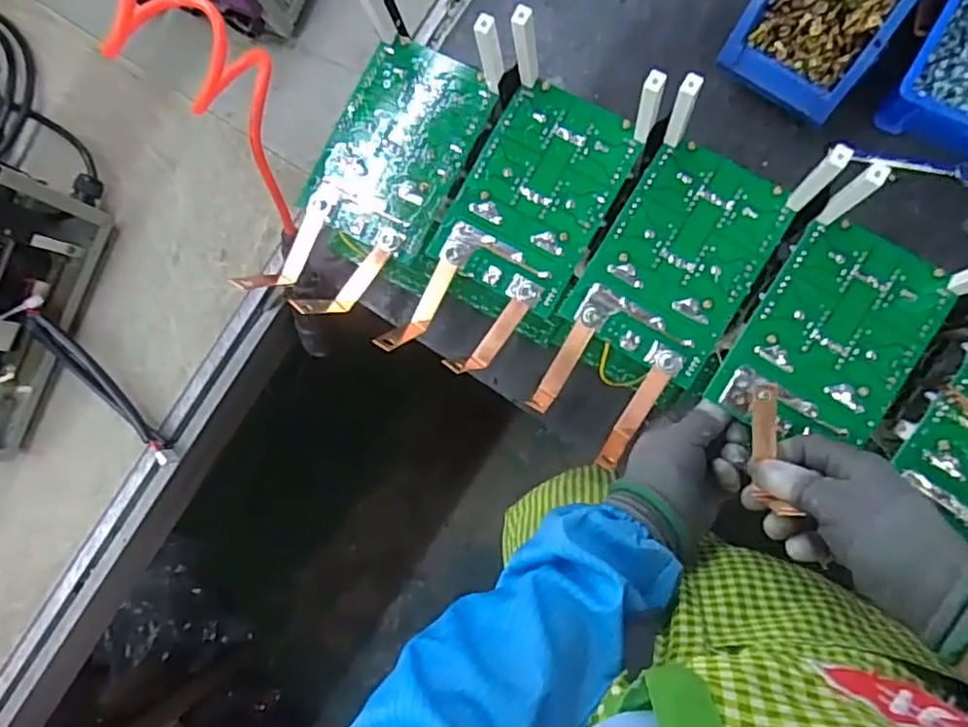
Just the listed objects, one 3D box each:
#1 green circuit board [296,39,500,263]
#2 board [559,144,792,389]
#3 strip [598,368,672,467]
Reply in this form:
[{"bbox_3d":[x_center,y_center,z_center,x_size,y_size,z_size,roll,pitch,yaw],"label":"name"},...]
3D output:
[{"bbox_3d":[-0.068,-0.180,0.522,0.106,0.012,0.164,28,88,-2],"label":"green circuit board"},{"bbox_3d":[0.147,-0.081,0.479,0.107,0.004,0.162,31,91,9],"label":"board"},{"bbox_3d":[0.113,0.043,0.485,0.017,0.021,0.083,29,90,9],"label":"strip"}]

